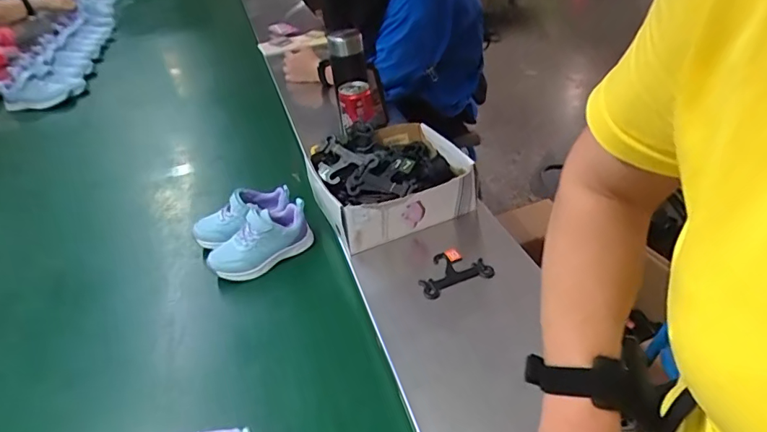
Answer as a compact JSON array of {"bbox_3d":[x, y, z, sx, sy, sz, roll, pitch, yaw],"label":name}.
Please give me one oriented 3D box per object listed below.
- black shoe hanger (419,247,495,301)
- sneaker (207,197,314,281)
[{"bbox_3d":[0.092,0.076,0.685,0.099,0.011,0.069,-19,40,-14],"label":"black shoe hanger"},{"bbox_3d":[-0.190,0.039,0.763,0.159,0.074,0.069,-26,41,-26],"label":"sneaker"}]

